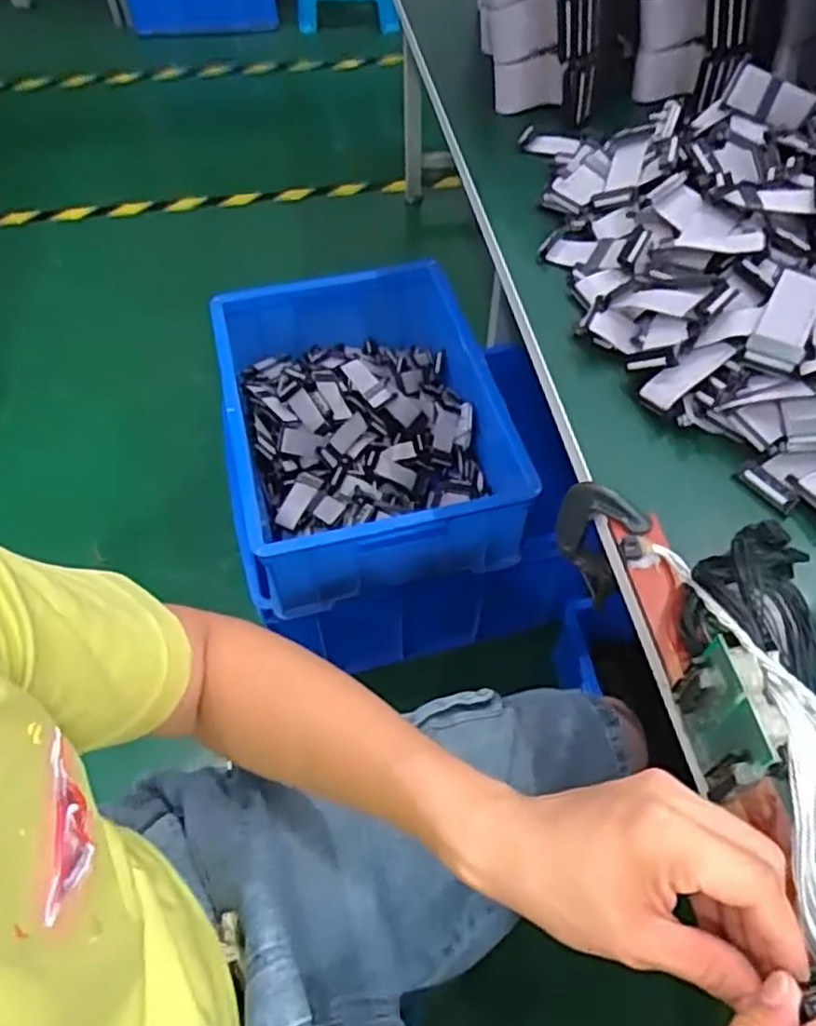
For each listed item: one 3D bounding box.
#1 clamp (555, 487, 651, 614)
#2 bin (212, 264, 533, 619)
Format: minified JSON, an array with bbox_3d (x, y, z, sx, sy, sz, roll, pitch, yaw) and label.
[{"bbox_3d":[0.133,0.023,0.521,0.057,0.115,0.014,33,61,22],"label":"clamp"},{"bbox_3d":[-0.058,-0.131,1.036,0.373,0.176,0.483,-11,55,-7],"label":"bin"}]

